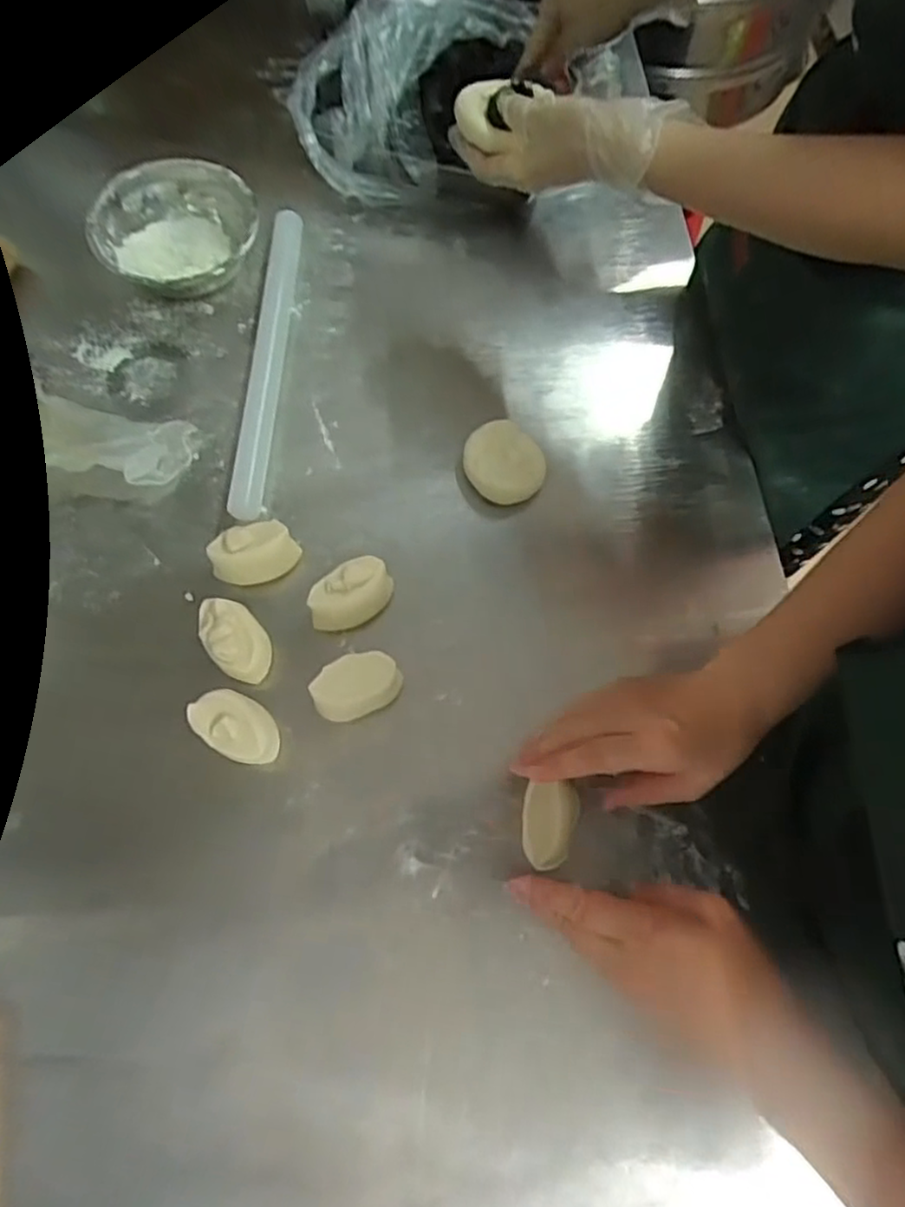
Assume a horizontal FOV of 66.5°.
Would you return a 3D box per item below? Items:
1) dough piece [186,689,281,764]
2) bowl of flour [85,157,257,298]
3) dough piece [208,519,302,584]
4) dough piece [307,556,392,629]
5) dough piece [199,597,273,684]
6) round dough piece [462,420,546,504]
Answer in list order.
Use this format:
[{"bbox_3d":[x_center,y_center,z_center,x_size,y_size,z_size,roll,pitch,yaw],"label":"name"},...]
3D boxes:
[{"bbox_3d":[-0.153,0.090,0.495,0.062,0.037,0.040,31,71,10],"label":"dough piece"},{"bbox_3d":[-0.253,-0.341,0.641,0.147,0.057,0.126,-38,74,-14],"label":"bowl of flour"},{"bbox_3d":[-0.155,-0.038,0.542,0.064,0.039,0.037,-13,70,-7],"label":"dough piece"},{"bbox_3d":[-0.078,-0.007,0.534,0.070,0.042,0.041,-42,75,-15],"label":"dough piece"},{"bbox_3d":[-0.161,0.026,0.513,0.040,0.035,0.064,-37,74,-14],"label":"dough piece"},{"bbox_3d":[0.044,-0.121,0.591,0.065,0.019,0.076,-14,70,-7],"label":"round dough piece"}]

